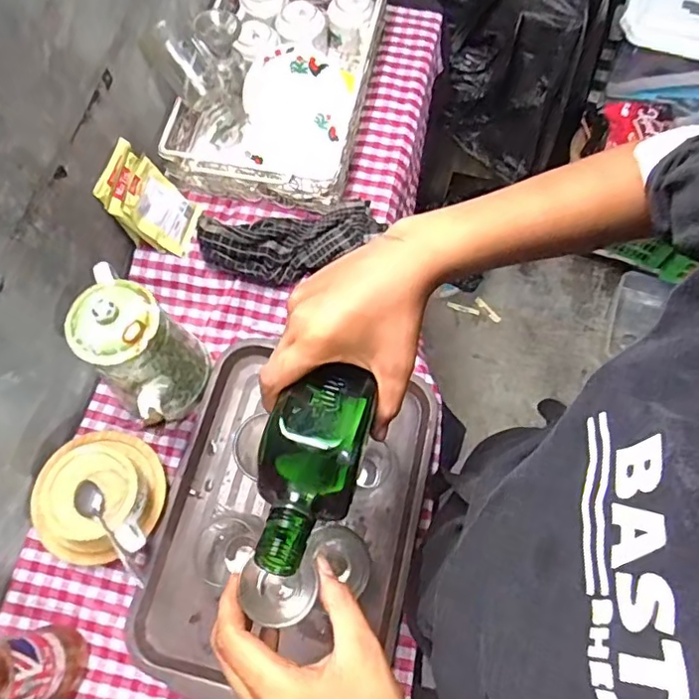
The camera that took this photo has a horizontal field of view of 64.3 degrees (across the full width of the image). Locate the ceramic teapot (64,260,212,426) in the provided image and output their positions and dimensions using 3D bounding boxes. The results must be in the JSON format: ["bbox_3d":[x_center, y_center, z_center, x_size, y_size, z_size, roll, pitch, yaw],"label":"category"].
[{"bbox_3d":[-0.234,0.004,0.656,0.103,0.211,0.199,-38,73,-14],"label":"ceramic teapot"}]

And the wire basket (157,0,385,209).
[{"bbox_3d":[-0.107,-0.422,0.850,0.259,0.106,0.415,10,68,4],"label":"wire basket"}]

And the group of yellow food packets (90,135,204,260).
[{"bbox_3d":[-0.273,-0.204,0.761,0.024,0.143,0.098,2,66,36],"label":"group of yellow food packets"}]

